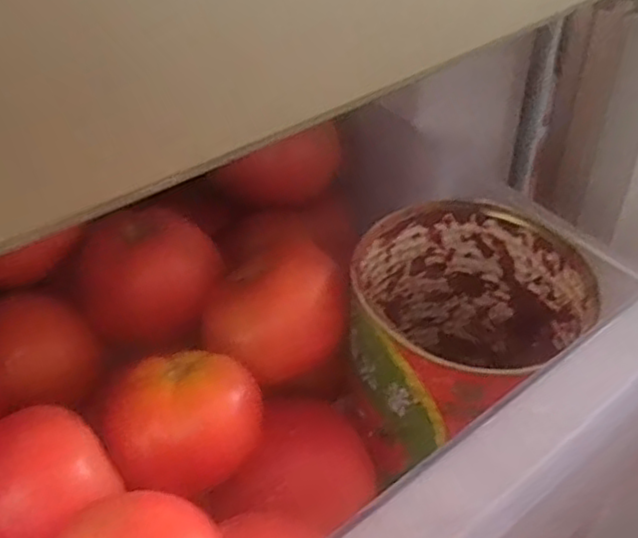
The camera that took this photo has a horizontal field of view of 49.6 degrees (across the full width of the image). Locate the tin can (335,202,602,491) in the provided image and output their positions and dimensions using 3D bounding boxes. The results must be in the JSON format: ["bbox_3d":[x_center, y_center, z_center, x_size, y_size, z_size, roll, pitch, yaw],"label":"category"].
[{"bbox_3d":[0.061,0.036,0.315,0.098,0.100,0.091,-1,41,1],"label":"tin can"}]

